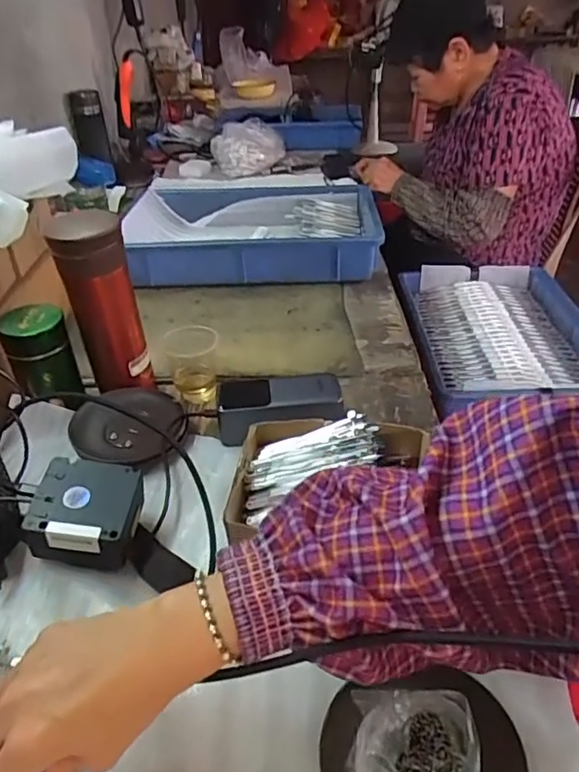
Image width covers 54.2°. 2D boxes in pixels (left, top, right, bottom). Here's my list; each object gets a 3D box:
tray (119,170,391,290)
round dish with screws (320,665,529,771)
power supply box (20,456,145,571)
[{"bbox_3d":[-0.075,-0.254,0.969,0.428,0.089,0.260,-1,35,2],"label":"tray"},{"bbox_3d":[0.079,0.212,0.325,0.117,0.041,0.102,-4,36,-1],"label":"round dish with screws"},{"bbox_3d":[-0.170,0.107,0.477,0.084,0.056,0.076,0,36,3],"label":"power supply box"}]

